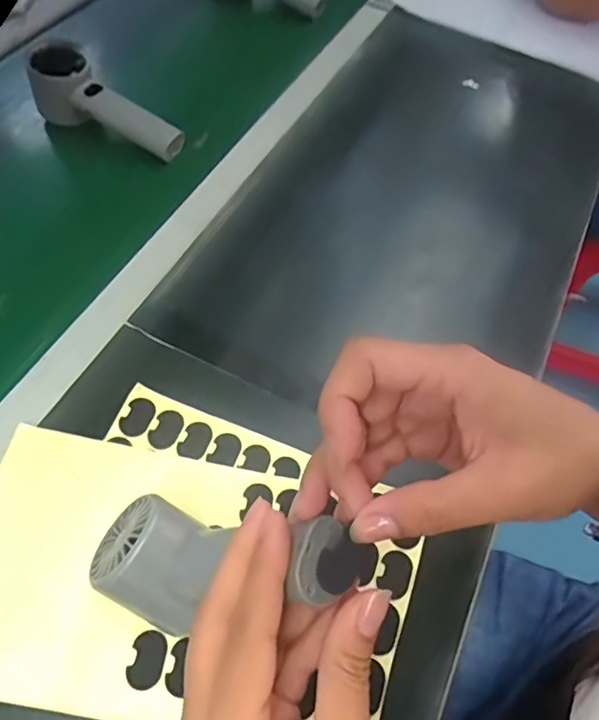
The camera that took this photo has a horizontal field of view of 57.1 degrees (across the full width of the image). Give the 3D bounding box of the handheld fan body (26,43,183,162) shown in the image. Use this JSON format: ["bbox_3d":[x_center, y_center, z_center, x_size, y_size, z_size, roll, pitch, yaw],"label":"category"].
[{"bbox_3d":[-0.180,-0.238,0.507,0.145,0.060,0.045,30,59,15],"label":"handheld fan body"}]

